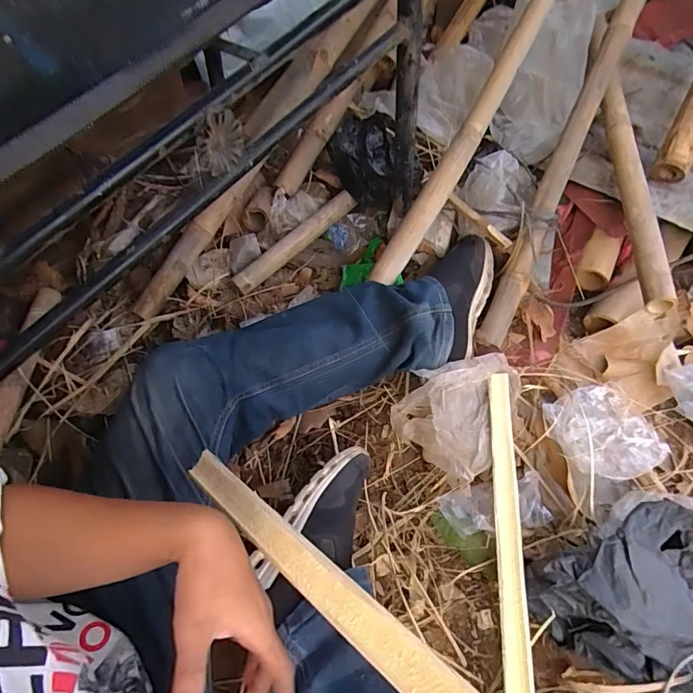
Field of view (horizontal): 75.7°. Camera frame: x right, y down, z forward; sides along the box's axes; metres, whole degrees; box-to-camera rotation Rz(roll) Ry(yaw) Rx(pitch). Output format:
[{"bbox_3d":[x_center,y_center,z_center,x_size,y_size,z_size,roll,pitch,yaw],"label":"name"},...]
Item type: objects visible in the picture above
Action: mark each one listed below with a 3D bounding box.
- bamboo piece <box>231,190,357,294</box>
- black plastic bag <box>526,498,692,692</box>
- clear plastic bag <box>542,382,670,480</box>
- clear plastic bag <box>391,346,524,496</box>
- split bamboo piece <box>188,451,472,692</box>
[{"bbox_3d":[-0.088,-0.191,0.805,0.032,0.033,0.280,36,66,25],"label":"bamboo piece"},{"bbox_3d":[0.334,0.299,0.472,0.198,0.057,0.205,-22,58,-10],"label":"black plastic bag"},{"bbox_3d":[0.351,0.116,0.617,0.149,0.041,0.138,-17,57,-7],"label":"clear plastic bag"},{"bbox_3d":[0.167,0.077,0.642,0.141,0.051,0.205,32,64,23],"label":"clear plastic bag"},{"bbox_3d":[0.025,0.209,0.314,0.512,0.017,0.034,23,59,40],"label":"split bamboo piece"}]

